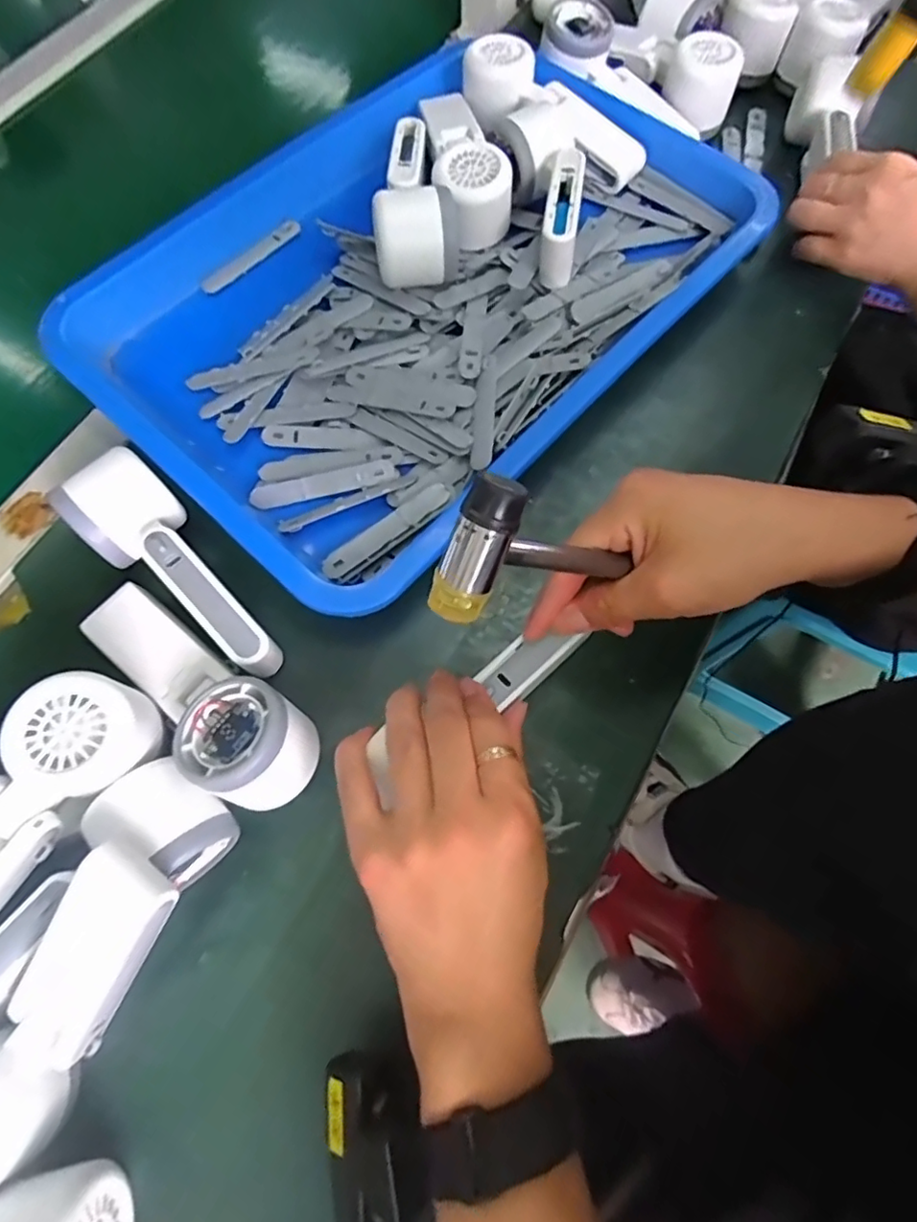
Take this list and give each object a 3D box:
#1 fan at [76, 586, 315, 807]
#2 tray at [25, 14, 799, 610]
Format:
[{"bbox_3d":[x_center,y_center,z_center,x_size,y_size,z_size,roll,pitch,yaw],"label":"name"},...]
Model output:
[{"bbox_3d":[-0.146,0.043,0.327,0.163,0.064,0.057,36,74,13],"label":"fan"},{"bbox_3d":[-0.028,-0.247,0.424,0.309,0.062,0.454,42,76,15],"label":"tray"}]

